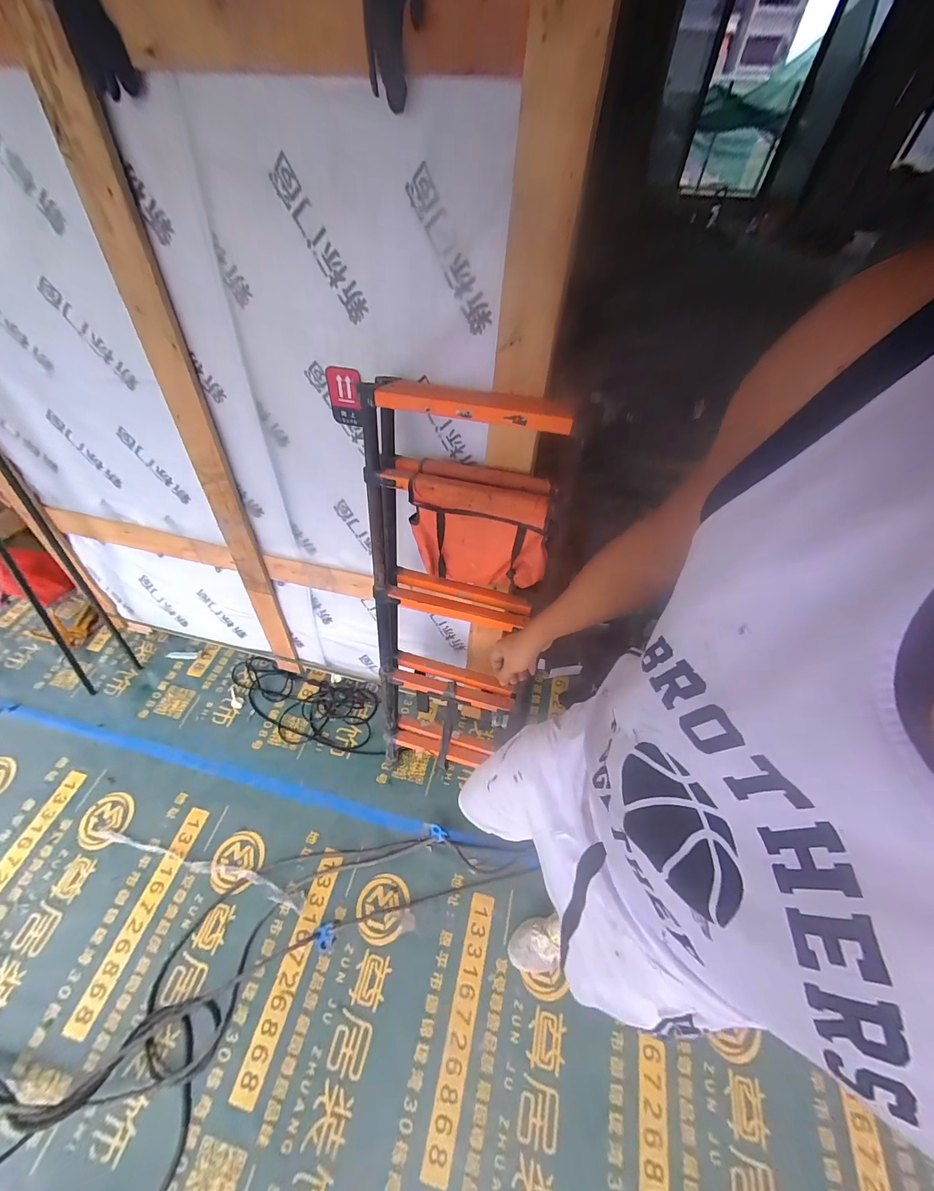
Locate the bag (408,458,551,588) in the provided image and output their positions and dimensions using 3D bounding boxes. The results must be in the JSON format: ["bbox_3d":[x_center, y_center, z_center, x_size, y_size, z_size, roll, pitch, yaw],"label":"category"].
[{"bbox_3d":[0.029,-0.150,0.925,0.312,0.267,0.115,12,55,9],"label":"bag"}]

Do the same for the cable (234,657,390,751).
[{"bbox_3d":[-0.642,0.446,1.623,0.692,0.036,0.261,15,54,7],"label":"cable"}]

